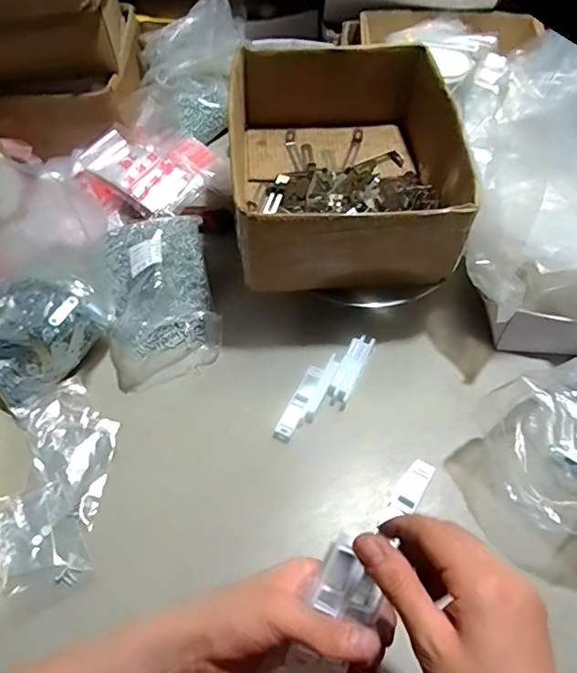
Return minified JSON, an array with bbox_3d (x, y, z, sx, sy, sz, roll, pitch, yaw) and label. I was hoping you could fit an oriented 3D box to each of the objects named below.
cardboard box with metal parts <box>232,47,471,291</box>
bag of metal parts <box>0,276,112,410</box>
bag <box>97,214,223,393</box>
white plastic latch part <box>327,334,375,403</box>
[{"bbox_3d":[0.066,-0.220,0.642,0.254,0.124,0.318,-1,57,-1],"label":"cardboard box with metal parts"},{"bbox_3d":[-0.298,-0.008,0.604,0.115,0.063,0.149,37,64,21],"label":"bag of metal parts"},{"bbox_3d":[-0.165,-0.063,0.646,0.131,0.086,0.222,-13,58,-9],"label":"bag"},{"bbox_3d":[0.075,0.039,0.616,0.026,0.026,0.091,23,59,14],"label":"white plastic latch part"}]

